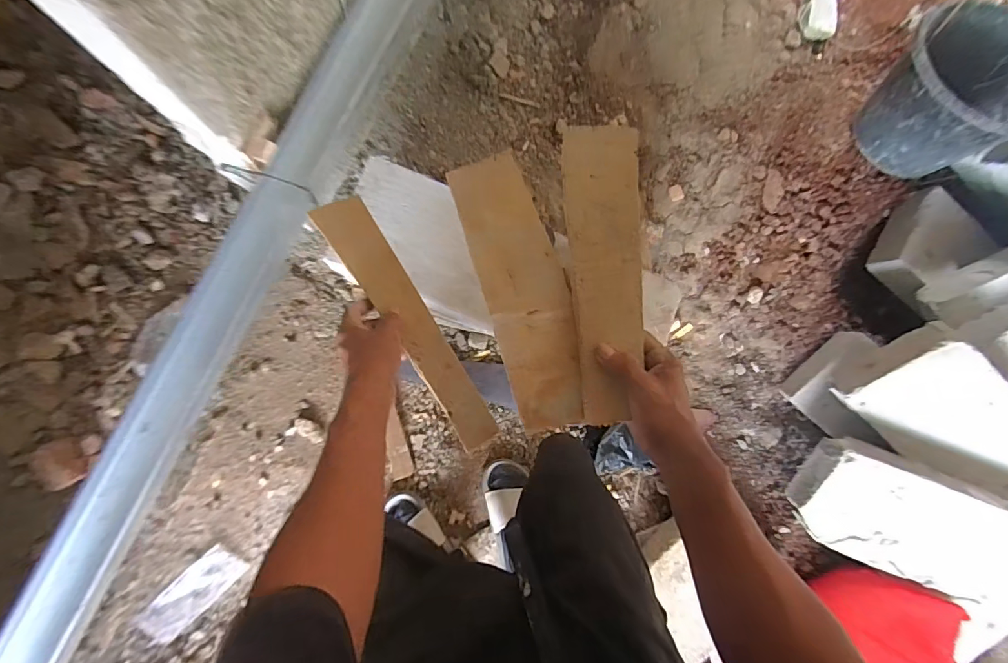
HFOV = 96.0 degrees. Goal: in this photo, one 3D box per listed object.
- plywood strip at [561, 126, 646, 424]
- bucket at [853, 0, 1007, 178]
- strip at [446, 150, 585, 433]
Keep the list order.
[{"bbox_3d":[0.094,-0.057,0.422,0.069,0.012,0.274,-1,86,1],"label":"plywood strip"},{"bbox_3d":[0.835,-0.436,0.847,0.263,0.181,0.263,-39,92,-9],"label":"bucket"},{"bbox_3d":[0.020,-0.039,0.435,0.077,0.006,0.260,-17,87,5],"label":"strip"}]

